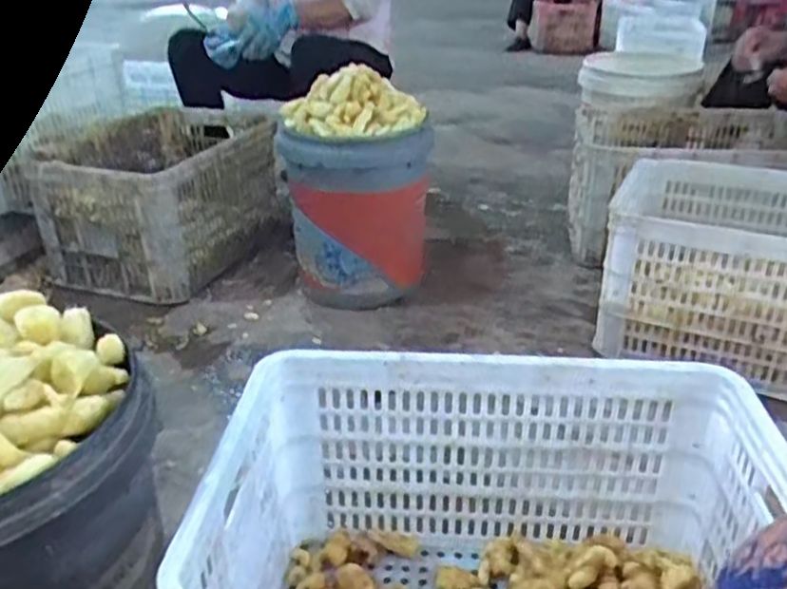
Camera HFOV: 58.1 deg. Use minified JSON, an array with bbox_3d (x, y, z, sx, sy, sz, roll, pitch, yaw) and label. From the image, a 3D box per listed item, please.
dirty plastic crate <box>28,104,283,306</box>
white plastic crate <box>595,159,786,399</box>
[{"bbox_3d":[-0.508,-0.216,1.615,0.392,0.301,0.478,5,28,20],"label":"dirty plastic crate"},{"bbox_3d":[0.676,-0.045,1.276,0.538,0.273,0.394,8,29,24],"label":"white plastic crate"}]

